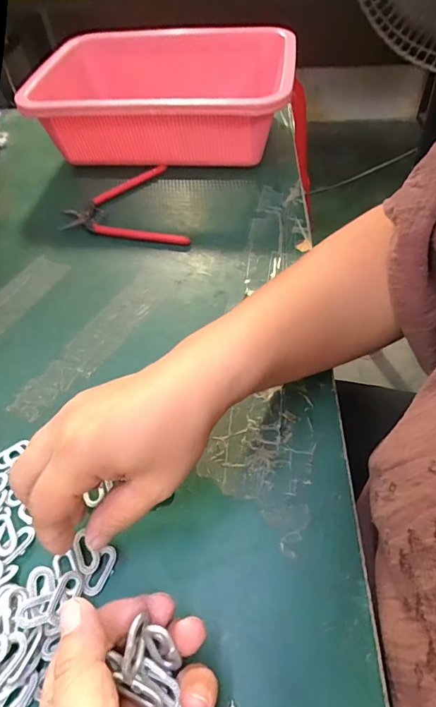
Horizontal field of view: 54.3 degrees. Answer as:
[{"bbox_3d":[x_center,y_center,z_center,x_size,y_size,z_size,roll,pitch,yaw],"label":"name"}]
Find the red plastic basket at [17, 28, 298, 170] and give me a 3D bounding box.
[{"bbox_3d":[-0.056,-0.301,0.512,0.277,0.095,0.199,5,54,9],"label":"red plastic basket"}]

